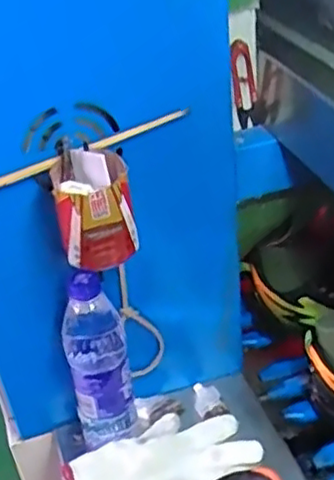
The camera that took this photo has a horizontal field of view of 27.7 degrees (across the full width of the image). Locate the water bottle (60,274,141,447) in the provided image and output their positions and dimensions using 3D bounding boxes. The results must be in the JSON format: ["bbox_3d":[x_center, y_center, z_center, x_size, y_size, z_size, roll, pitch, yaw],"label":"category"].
[{"bbox_3d":[-0.069,0.132,0.701,0.066,0.227,0.054,-6,34,-7],"label":"water bottle"}]

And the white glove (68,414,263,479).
[{"bbox_3d":[-0.006,0.229,0.704,0.195,0.024,0.102,-22,39,-28],"label":"white glove"}]

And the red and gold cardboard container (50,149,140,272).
[{"bbox_3d":[-0.064,-0.027,0.599,0.067,0.092,0.058,-9,35,-11],"label":"red and gold cardboard container"}]

